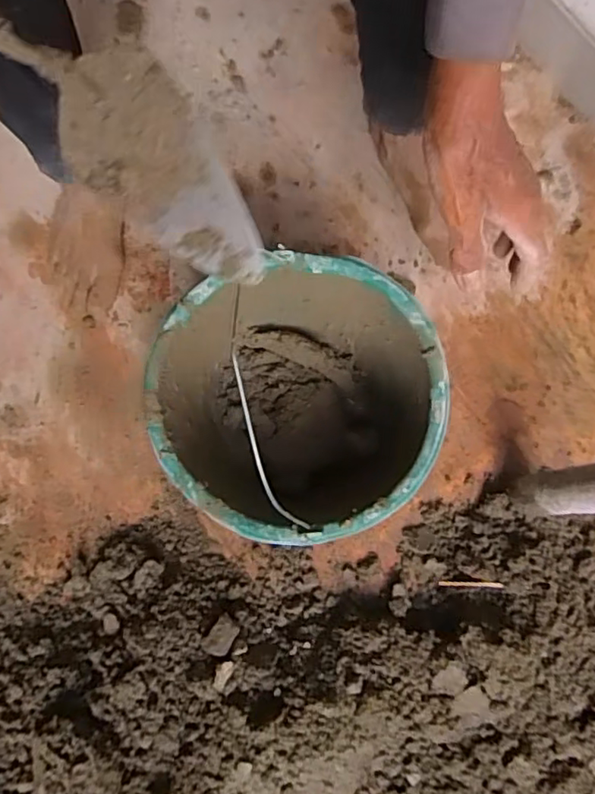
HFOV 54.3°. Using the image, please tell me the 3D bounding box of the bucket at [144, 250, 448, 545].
[{"bbox_3d":[0.001,0.016,0.608,0.260,0.172,0.248,0,78,0],"label":"bucket"}]

